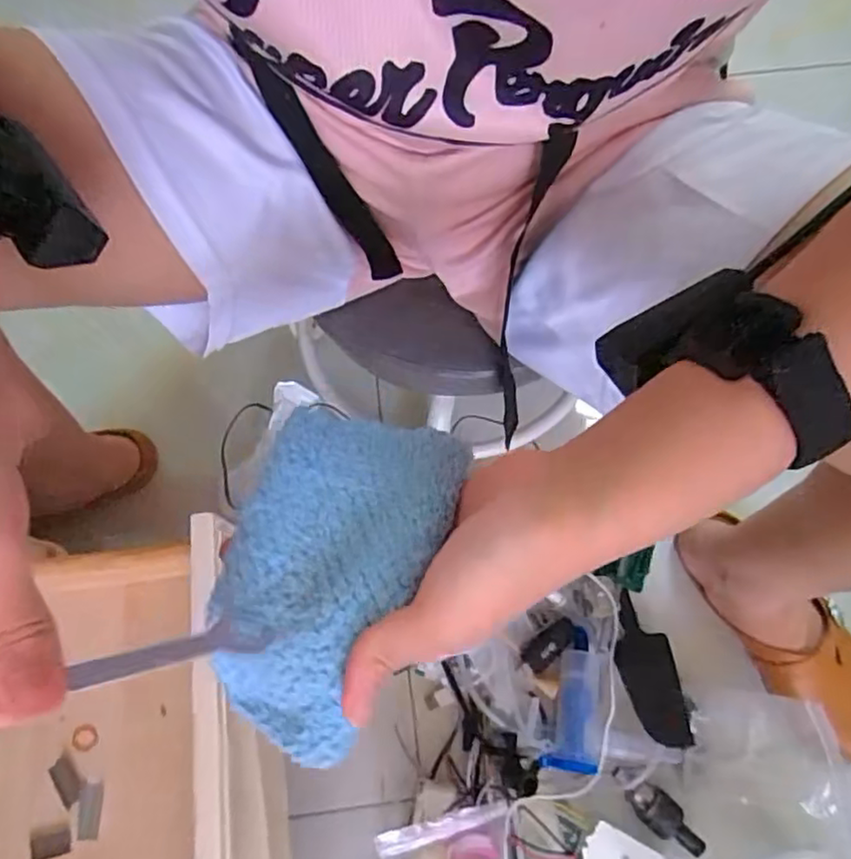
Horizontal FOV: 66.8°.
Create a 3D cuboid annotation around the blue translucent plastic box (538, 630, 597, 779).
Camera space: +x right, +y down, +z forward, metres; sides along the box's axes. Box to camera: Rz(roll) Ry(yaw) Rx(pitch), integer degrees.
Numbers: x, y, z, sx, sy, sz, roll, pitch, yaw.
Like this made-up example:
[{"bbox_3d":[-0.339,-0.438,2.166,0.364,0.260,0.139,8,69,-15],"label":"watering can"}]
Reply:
[{"bbox_3d":[0.134,0.245,0.589,0.044,0.027,0.120,9,72,3],"label":"blue translucent plastic box"}]

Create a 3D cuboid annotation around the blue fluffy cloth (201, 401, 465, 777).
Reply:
[{"bbox_3d":[-0.041,0.058,0.266,0.081,0.035,0.135,17,73,5],"label":"blue fluffy cloth"}]

